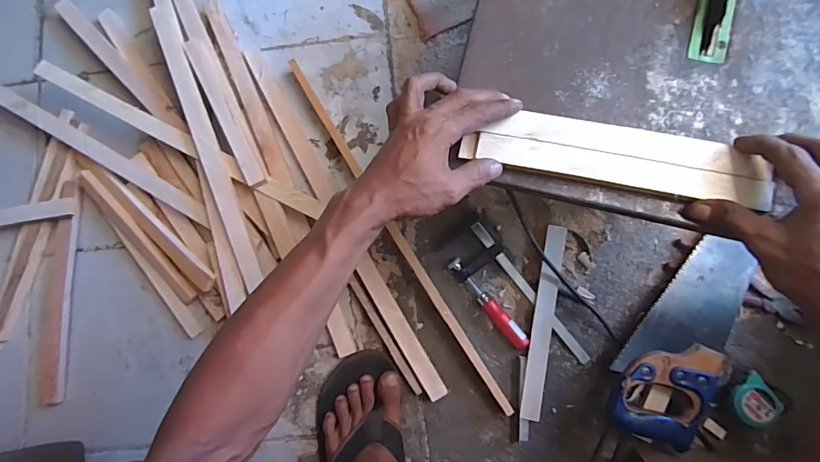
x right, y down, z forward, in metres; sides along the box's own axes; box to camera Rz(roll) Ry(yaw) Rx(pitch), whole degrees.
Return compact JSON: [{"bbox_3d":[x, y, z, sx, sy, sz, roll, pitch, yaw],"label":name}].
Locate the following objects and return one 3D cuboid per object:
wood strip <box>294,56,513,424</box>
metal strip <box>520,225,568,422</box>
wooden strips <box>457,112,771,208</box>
[{"bbox_3d":[-0.024,-0.004,0.619,0.017,0.023,0.576,-32,80,0],"label":"wood strip"},{"bbox_3d":[0.183,0.124,0.598,0.027,0.008,0.261,9,84,17],"label":"metal strip"},{"bbox_3d":[0.178,-0.070,0.387,0.253,0.014,0.057,11,83,8],"label":"wooden strips"}]

